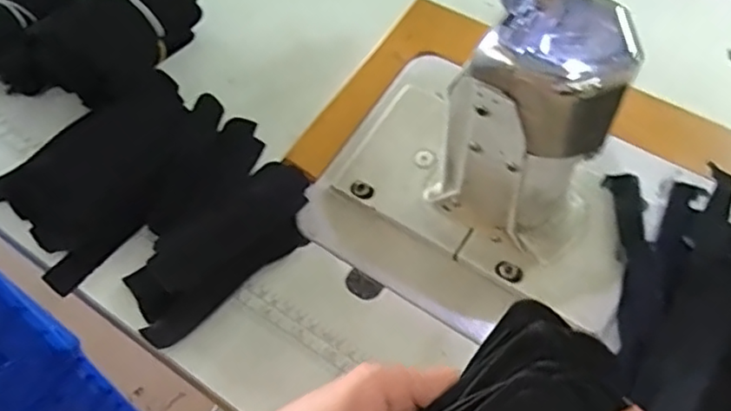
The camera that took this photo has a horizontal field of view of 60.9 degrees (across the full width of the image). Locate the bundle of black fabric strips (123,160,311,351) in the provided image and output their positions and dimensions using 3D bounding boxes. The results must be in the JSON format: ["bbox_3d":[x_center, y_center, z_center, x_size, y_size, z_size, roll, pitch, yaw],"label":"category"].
[{"bbox_3d":[-0.090,0.025,0.404,0.059,0.023,0.141,38,64,23],"label":"bundle of black fabric strips"}]

